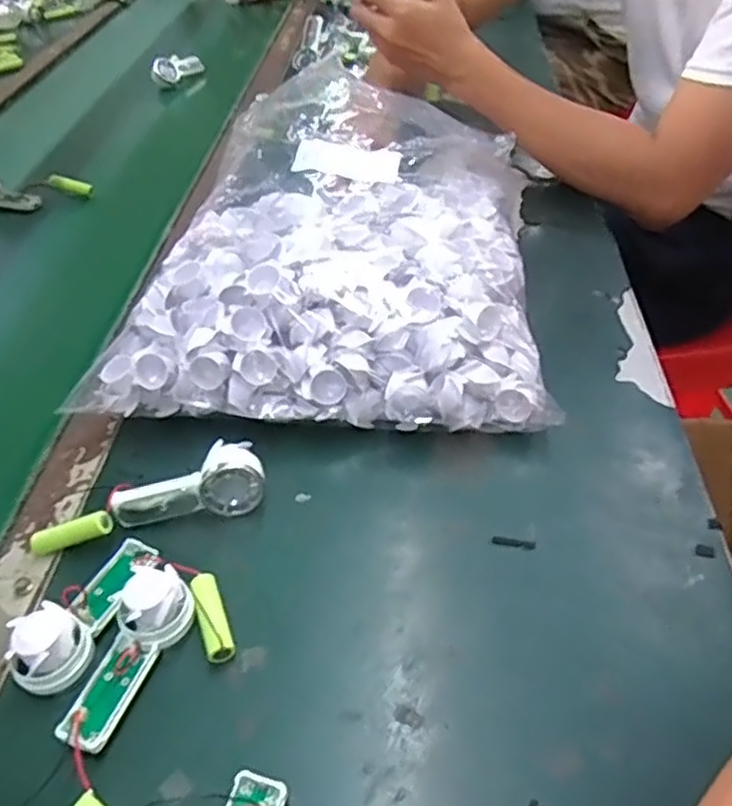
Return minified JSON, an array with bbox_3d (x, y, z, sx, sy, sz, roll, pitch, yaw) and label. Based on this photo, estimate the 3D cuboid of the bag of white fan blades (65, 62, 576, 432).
[{"bbox_3d":[-0.023,-0.147,0.591,0.319,0.136,0.374,0,43,7],"label":"bag of white fan blades"}]

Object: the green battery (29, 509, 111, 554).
[{"bbox_3d":[-0.184,0.080,0.436,0.054,0.013,0.014,-18,40,11],"label":"green battery"}]

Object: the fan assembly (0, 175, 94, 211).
[{"bbox_3d":[-0.410,-0.255,0.844,0.145,0.036,0.044,-3,43,4],"label":"fan assembly"}]

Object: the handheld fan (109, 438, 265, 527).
[{"bbox_3d":[-0.112,0.053,0.452,0.094,0.037,0.035,-7,43,0],"label":"handheld fan"}]

